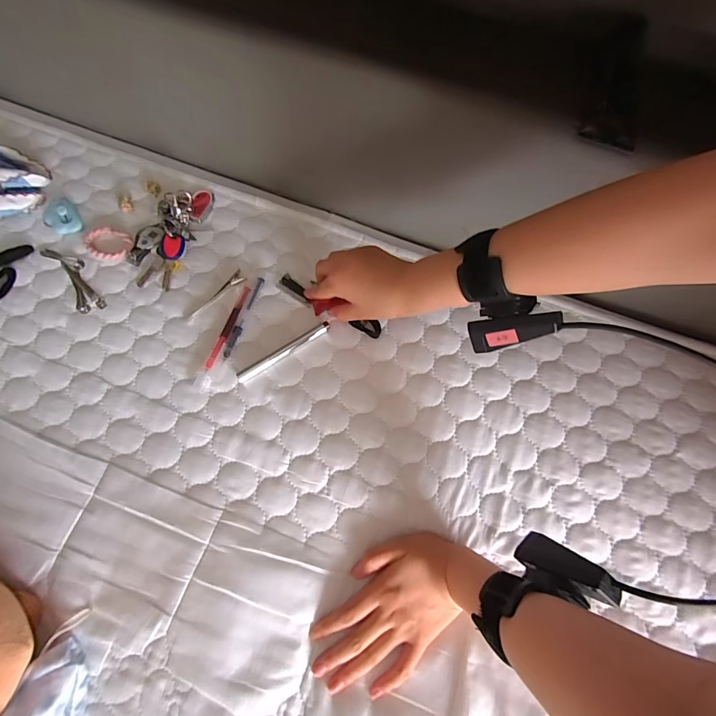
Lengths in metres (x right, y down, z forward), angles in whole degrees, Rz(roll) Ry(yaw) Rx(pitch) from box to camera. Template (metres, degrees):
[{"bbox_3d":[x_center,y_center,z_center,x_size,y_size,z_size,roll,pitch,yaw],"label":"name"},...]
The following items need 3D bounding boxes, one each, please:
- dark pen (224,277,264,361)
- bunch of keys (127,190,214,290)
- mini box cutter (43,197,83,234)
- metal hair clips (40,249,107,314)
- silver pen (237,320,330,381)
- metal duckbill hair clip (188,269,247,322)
[{"bbox_3d":[-0.134,-0.047,0.450,0.009,0.011,0.106,17,73,5],"label":"dark pen"},{"bbox_3d":[-0.238,-0.157,0.477,0.066,0.020,0.139,15,72,5],"label":"bunch of keys"},{"bbox_3d":[-0.374,-0.176,0.483,0.039,0.012,0.051,-38,76,-12],"label":"mini box cutter"},{"bbox_3d":[-0.341,-0.097,0.461,0.033,0.004,0.111,-37,76,-11],"label":"metal hair clips"},{"bbox_3d":[-0.084,-0.008,0.436,0.116,0.009,0.012,-33,75,-10],"label":"silver pen"},{"bbox_3d":[-0.168,-0.072,0.457,0.015,0.006,0.082,42,76,12],"label":"metal duckbill hair clip"}]

